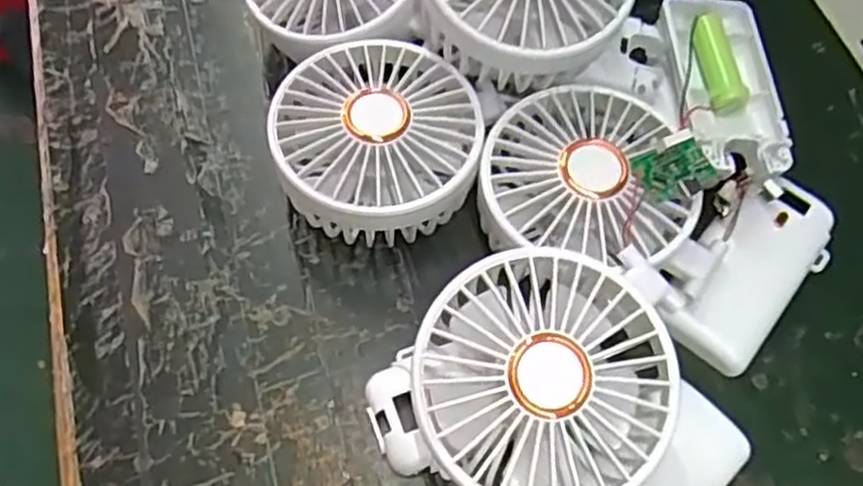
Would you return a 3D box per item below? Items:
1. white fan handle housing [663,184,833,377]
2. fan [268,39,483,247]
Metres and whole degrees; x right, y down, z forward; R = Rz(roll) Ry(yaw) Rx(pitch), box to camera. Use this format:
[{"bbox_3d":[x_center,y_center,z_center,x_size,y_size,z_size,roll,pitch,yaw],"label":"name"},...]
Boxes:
[{"bbox_3d":[0.132,0.010,0.314,0.051,0.018,0.097,48,69,-11],"label":"white fan handle housing"},{"bbox_3d":[-0.023,-0.040,0.318,0.082,0.046,0.084,1,63,-2],"label":"fan"}]

